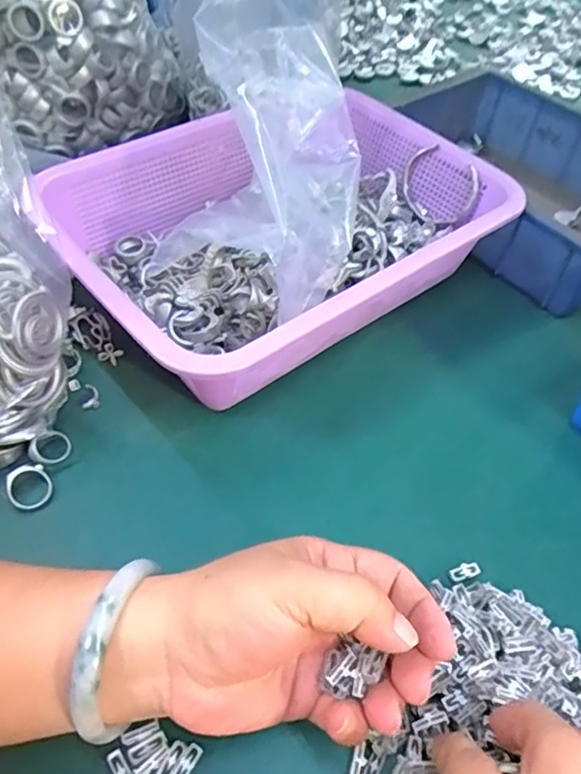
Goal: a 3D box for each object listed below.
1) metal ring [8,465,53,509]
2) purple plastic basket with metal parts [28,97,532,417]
[{"bbox_3d":[-0.147,0.055,0.327,0.022,0.010,0.021,3,52,-3],"label":"metal ring"},{"bbox_3d":[-0.007,-0.111,0.427,0.298,0.078,0.214,-31,61,-26],"label":"purple plastic basket with metal parts"}]

